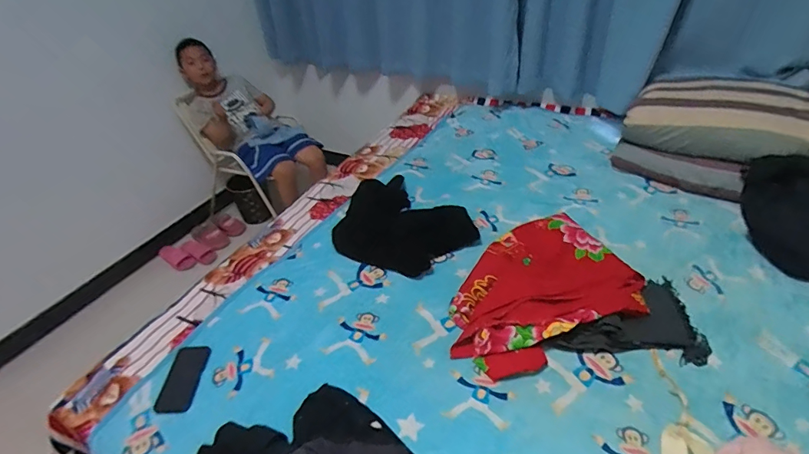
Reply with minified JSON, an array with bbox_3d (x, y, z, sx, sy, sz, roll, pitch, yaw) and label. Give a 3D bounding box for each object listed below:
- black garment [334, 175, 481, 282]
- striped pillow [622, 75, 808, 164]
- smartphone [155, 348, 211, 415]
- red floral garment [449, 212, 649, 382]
[{"bbox_3d":[-0.025,-0.011,1.386,0.378,0.041,0.482,-33,46,-31],"label":"black garment"},{"bbox_3d":[1.042,-0.368,1.416,0.542,0.145,0.351,21,45,30],"label":"striped pillow"},{"bbox_3d":[-0.523,0.360,1.035,0.090,0.016,0.156,-6,45,4],"label":"smartphone"},{"bbox_3d":[0.319,0.142,1.117,0.498,0.073,0.390,-19,40,-17],"label":"red floral garment"}]

